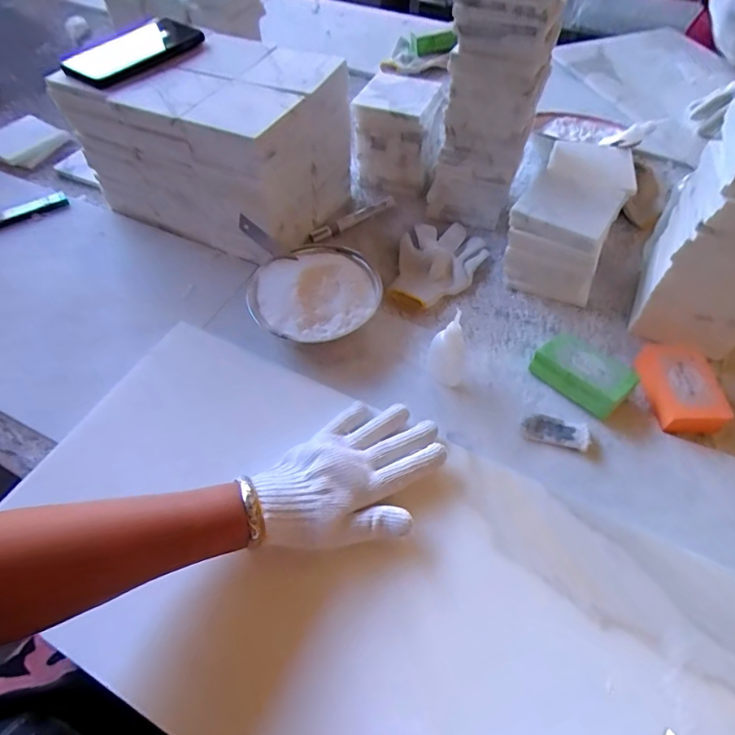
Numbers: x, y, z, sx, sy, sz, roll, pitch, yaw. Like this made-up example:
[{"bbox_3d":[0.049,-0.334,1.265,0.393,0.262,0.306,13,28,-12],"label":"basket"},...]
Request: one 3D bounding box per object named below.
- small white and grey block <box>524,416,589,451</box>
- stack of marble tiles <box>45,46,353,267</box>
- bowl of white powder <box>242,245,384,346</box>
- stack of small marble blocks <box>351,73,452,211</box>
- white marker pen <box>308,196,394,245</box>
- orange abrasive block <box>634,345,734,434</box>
[{"bbox_3d":[0.188,0.064,0.481,0.060,0.008,0.030,13,57,7],"label":"small white and grey block"},{"bbox_3d":[-0.201,-0.308,0.653,0.305,0.178,0.218,24,59,14],"label":"stack of marble tiles"},{"bbox_3d":[-0.061,-0.083,0.565,0.142,0.046,0.137,1,56,-1],"label":"bowl of white powder"},{"bbox_3d":[0.046,-0.337,0.722,0.120,0.135,0.120,15,57,8],"label":"stack of small marble blocks"},{"bbox_3d":[-0.020,-0.212,0.691,0.142,0.012,0.020,-30,62,-20],"label":"white marker pen"},{"bbox_3d":[0.319,0.021,0.500,0.063,0.033,0.093,-3,56,-3],"label":"orange abrasive block"}]

